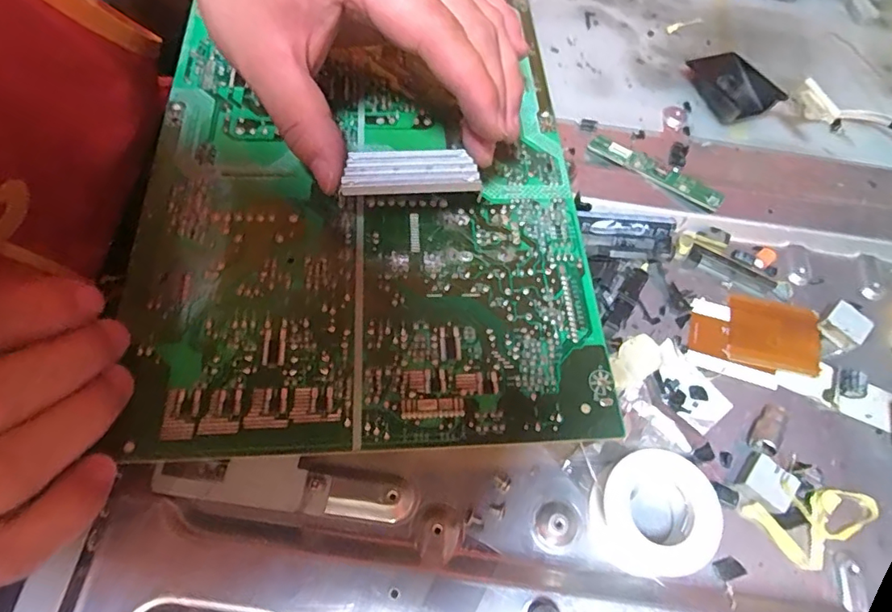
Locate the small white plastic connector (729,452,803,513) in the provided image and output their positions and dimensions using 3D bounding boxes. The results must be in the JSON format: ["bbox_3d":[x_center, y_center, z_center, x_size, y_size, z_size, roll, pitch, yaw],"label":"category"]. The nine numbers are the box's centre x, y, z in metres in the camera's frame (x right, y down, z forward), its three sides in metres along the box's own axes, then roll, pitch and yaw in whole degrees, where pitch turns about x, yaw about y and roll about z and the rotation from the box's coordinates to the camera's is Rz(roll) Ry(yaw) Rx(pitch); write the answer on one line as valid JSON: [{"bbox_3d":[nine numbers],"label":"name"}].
[{"bbox_3d":[0.130,0.072,0.215,0.020,0.008,0.018,33,70,12],"label":"small white plastic connector"}]

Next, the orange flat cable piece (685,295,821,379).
[{"bbox_3d":[0.144,0.012,0.246,0.057,0.004,0.035,15,67,4],"label":"orange flat cable piece"}]

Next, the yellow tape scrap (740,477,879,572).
[{"bbox_3d":[0.149,0.082,0.212,0.046,0.008,0.031,-29,71,-14],"label":"yellow tape scrap"}]

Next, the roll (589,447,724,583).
[{"bbox_3d":[0.080,0.080,0.203,0.043,0.019,0.043,1,67,-2],"label":"roll"}]

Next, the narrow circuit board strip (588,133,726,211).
[{"bbox_3d":[0.109,-0.071,0.277,0.072,0.004,0.013,33,81,19],"label":"narrow circuit board strip"}]

